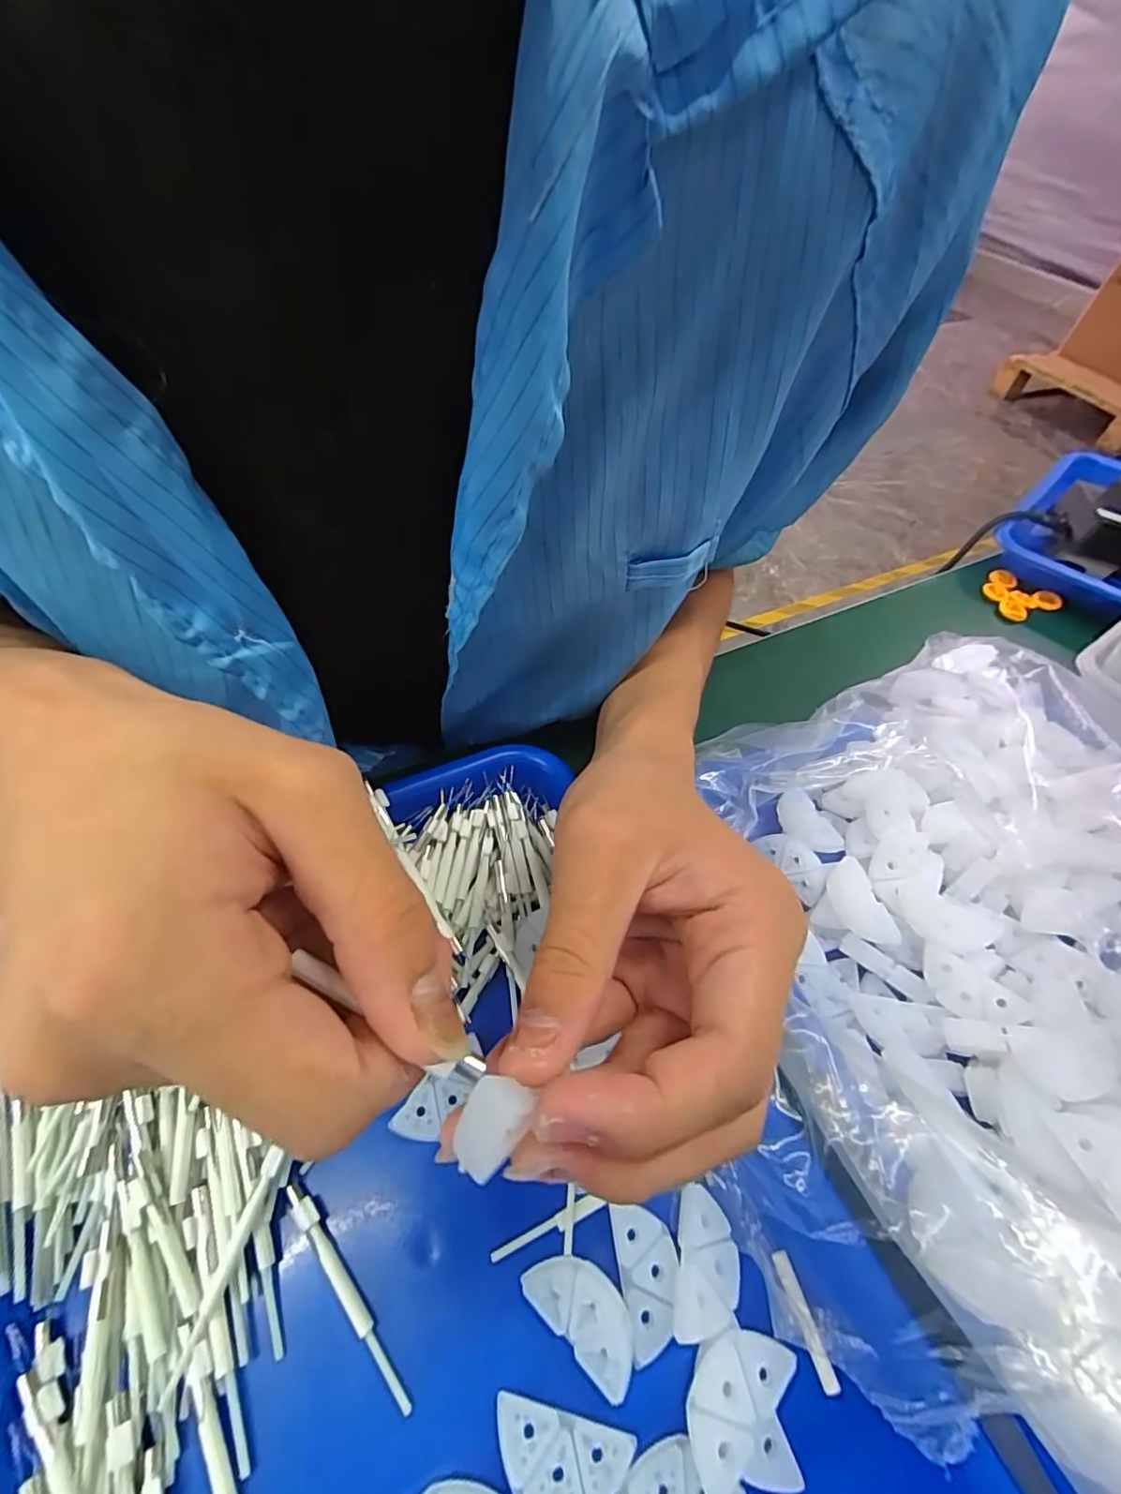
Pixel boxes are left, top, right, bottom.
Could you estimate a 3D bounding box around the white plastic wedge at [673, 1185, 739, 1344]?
[{"bbox_3d":[0.048,0.165,0.184,0.019,0.005,0.037,12,53,4],"label":"white plastic wedge"}]

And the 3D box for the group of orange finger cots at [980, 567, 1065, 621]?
[{"bbox_3d":[0.355,-0.120,0.450,0.051,0.009,0.050,2,53,-3],"label":"group of orange finger cots"}]

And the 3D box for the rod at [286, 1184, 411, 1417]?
[{"bbox_3d":[-0.068,0.170,0.180,0.006,0.004,0.068,-32,62,-26],"label":"rod"}]

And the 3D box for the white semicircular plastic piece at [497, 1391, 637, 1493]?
[{"bbox_3d":[0.000,0.198,0.159,0.038,0.004,0.019,13,53,5],"label":"white semicircular plastic piece"}]

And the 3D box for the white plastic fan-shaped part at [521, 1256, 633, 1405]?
[{"bbox_3d":[0.008,0.174,0.177,0.038,0.006,0.019,37,59,22],"label":"white plastic fan-shaped part"}]

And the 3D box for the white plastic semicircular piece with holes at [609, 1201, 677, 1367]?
[{"bbox_3d":[0.028,0.170,0.185,0.018,0.008,0.036,-4,53,-8],"label":"white plastic semicircular piece with holes"}]

